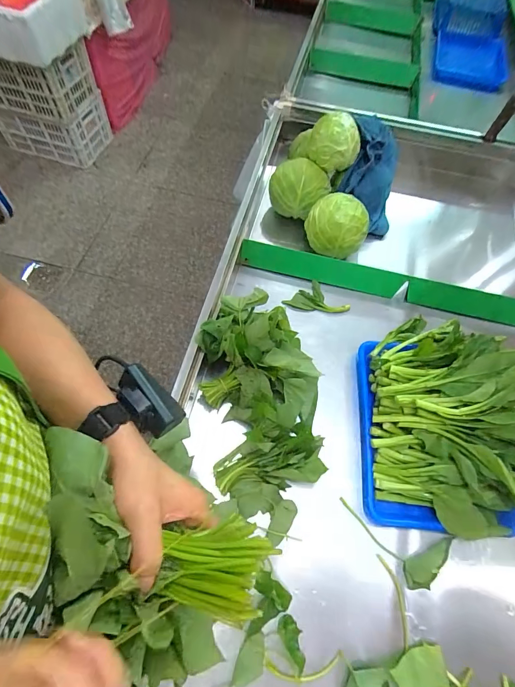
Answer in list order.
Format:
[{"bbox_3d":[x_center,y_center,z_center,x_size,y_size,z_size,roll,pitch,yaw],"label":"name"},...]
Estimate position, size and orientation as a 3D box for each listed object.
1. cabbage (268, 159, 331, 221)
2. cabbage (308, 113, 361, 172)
[{"bbox_3d":[0.096,-0.359,0.844,0.132,0.113,0.106,10,62,1],"label":"cabbage"},{"bbox_3d":[0.175,-0.456,0.796,0.109,0.086,0.095,16,62,5],"label":"cabbage"}]

